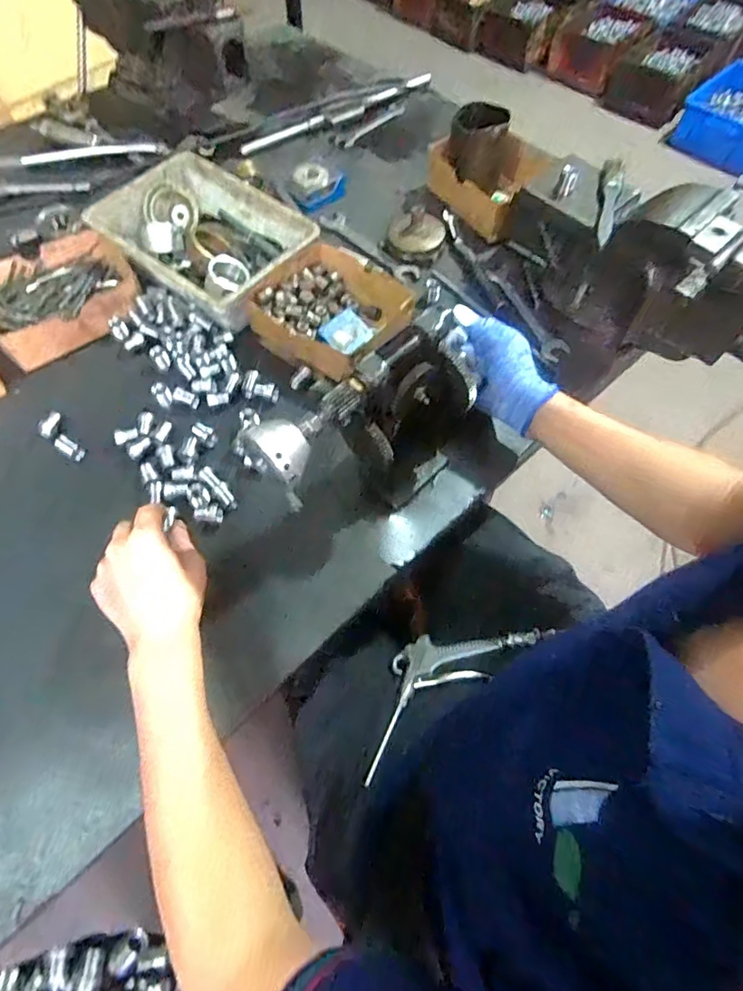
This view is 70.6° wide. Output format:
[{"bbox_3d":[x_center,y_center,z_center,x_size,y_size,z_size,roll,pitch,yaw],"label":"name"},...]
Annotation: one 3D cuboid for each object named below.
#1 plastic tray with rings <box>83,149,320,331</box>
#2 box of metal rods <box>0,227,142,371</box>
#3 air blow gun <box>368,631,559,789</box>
[{"bbox_3d":[-0.210,-0.322,0.658,0.243,0.059,0.174,35,67,17],"label":"plastic tray with rings"},{"bbox_3d":[-0.376,-0.241,0.630,0.178,0.036,0.143,-34,69,-17],"label":"box of metal rods"},{"bbox_3d":[0.075,0.191,0.573,0.241,0.054,0.086,-31,66,-16],"label":"air blow gun"}]

